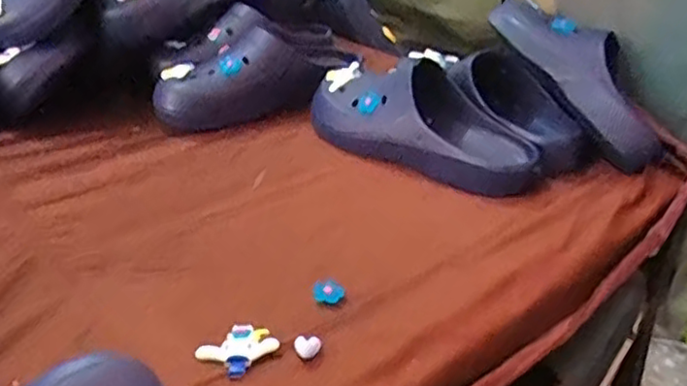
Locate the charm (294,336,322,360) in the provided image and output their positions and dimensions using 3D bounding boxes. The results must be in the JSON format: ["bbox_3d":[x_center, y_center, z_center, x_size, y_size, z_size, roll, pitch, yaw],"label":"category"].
[{"bbox_3d":[-0.026,0.111,0.493,0.019,0.007,0.016,2,32,1],"label":"charm"}]

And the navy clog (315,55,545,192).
[{"bbox_3d":[0.084,-0.083,0.751,0.285,0.087,0.104,28,41,36],"label":"navy clog"}]

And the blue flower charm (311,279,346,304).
[{"bbox_3d":[-0.012,0.079,0.549,0.025,0.006,0.025,4,32,5],"label":"blue flower charm"}]

